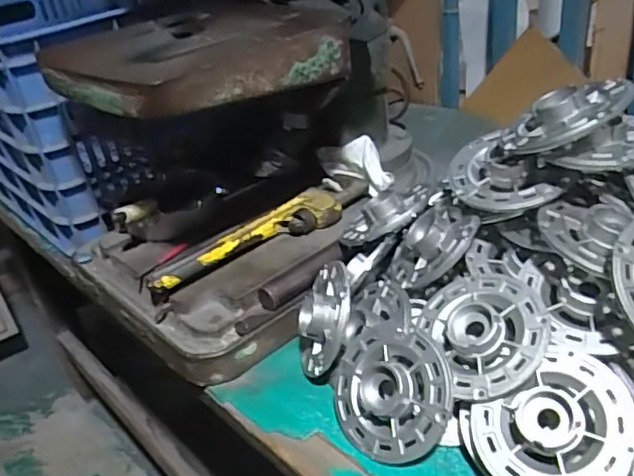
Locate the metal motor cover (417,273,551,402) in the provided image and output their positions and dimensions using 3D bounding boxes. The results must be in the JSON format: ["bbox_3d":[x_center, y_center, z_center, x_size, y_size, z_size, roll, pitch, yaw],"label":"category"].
[{"bbox_3d":[0.140,0.077,0.479,0.090,0.033,0.099,-32,42,11],"label":"metal motor cover"}]

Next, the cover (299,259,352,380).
[{"bbox_3d":[0.002,0.074,0.567,0.028,0.100,0.101,16,32,-20],"label":"cover"}]

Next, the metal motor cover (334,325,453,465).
[{"bbox_3d":[0.058,0.125,0.480,0.103,0.025,0.103,28,91,43],"label":"metal motor cover"}]

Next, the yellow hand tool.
[{"bbox_3d":[-0.079,0.002,0.665,0.230,0.027,0.052,-24,35,-25],"label":"yellow hand tool"}]

